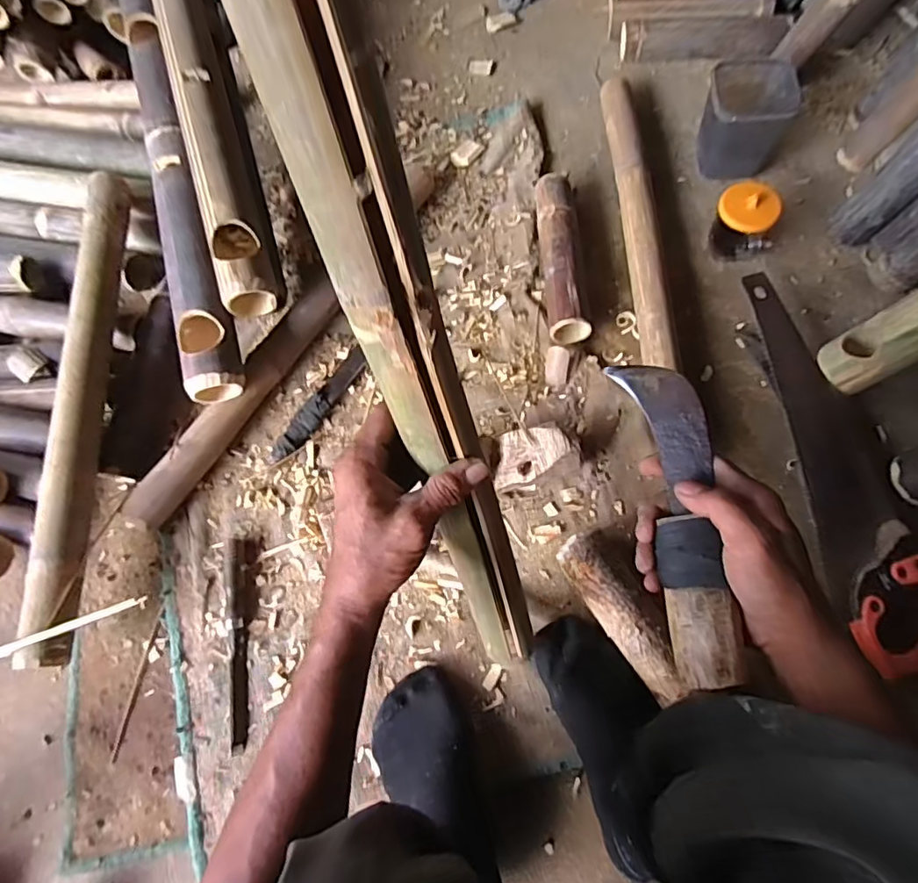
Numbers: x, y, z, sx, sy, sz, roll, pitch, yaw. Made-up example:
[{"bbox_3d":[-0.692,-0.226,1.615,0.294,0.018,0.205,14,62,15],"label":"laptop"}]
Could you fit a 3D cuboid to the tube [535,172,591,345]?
[{"bbox_3d":[0.149,-0.276,0.833,0.058,0.054,0.272,-4,69,2],"label":"tube"}]

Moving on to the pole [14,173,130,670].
[{"bbox_3d":[-0.487,-0.062,0.729,0.052,0.062,0.654,-5,68,1],"label":"pole"}]

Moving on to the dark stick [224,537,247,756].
[{"bbox_3d":[-0.269,0.239,0.686,0.024,0.010,0.241,-10,73,-1],"label":"dark stick"}]

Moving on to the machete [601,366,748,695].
[{"bbox_3d":[0.160,0.048,0.407,0.050,0.030,0.237,-3,70,1],"label":"machete"}]

